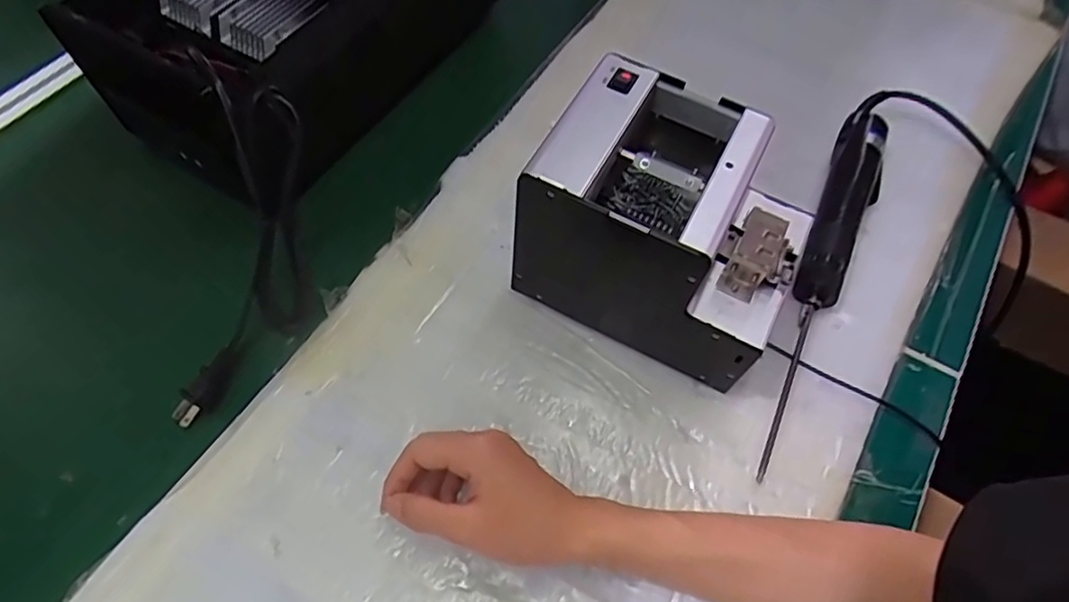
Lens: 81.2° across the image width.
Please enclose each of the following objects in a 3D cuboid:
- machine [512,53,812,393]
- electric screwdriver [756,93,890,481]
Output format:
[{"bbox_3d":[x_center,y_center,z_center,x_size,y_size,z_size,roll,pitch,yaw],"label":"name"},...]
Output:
[{"bbox_3d":[0.095,-0.050,0.444,0.177,0.148,0.128,26,63,13],"label":"machine"},{"bbox_3d":[0.226,-0.030,0.489,0.046,0.048,0.342,26,63,13],"label":"electric screwdriver"}]

